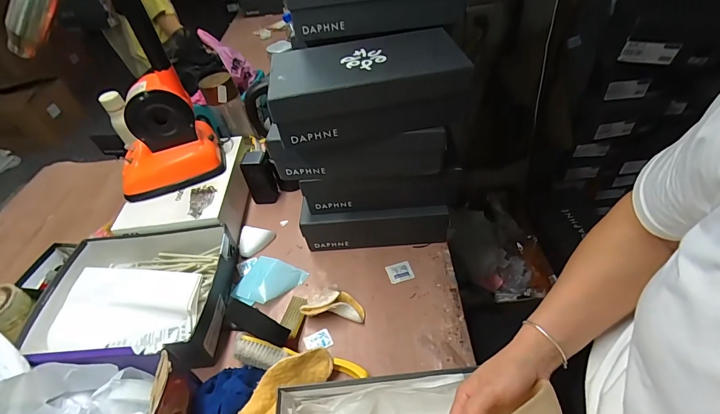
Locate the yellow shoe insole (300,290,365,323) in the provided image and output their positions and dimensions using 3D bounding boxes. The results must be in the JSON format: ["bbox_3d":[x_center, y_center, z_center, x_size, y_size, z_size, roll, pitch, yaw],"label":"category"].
[{"bbox_3d":[-0.047,0.179,0.661,0.113,0.047,0.047,8,46,-4],"label":"yellow shoe insole"}]

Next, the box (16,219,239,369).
[{"bbox_3d":[-0.422,0.171,0.686,0.334,0.090,0.259,-8,45,0],"label":"box"}]

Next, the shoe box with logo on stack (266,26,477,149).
[{"bbox_3d":[0.011,-0.198,0.587,0.289,0.096,0.175,-8,45,0],"label":"shoe box with logo on stack"}]

